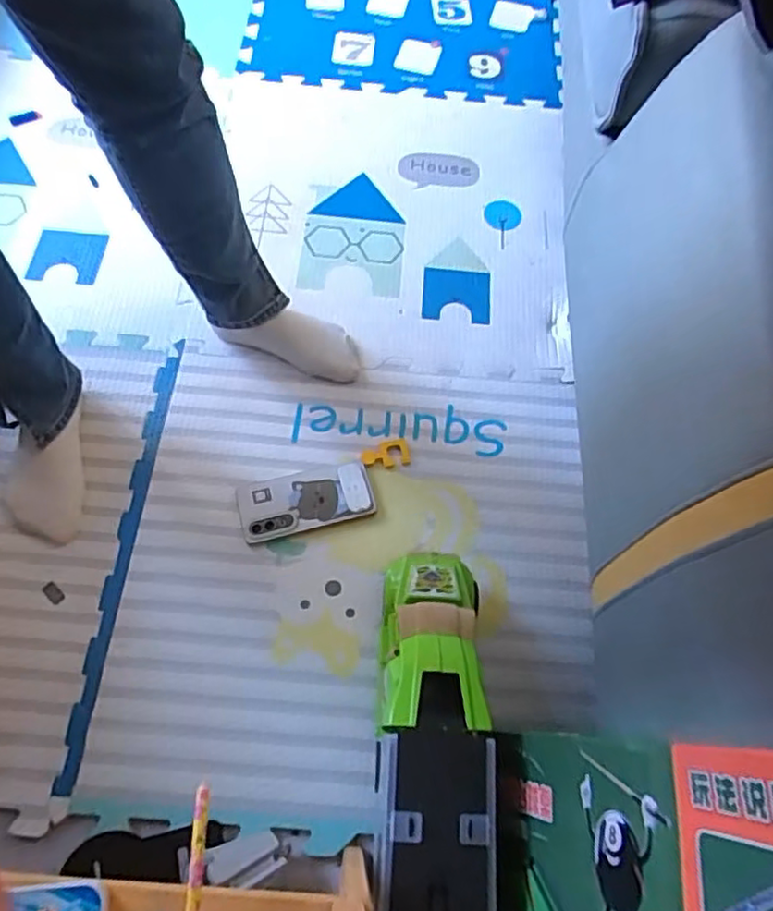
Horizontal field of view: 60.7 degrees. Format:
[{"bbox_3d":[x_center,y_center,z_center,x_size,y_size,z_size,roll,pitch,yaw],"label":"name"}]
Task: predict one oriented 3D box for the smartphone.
[{"bbox_3d":[-0.101,0.056,0.815,0.161,0.015,0.075,-11,65,-9],"label":"smartphone"}]

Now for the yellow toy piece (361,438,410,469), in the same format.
[{"bbox_3d":[-0.002,-0.001,0.851,0.061,0.006,0.040,-11,65,-9],"label":"yellow toy piece"}]

